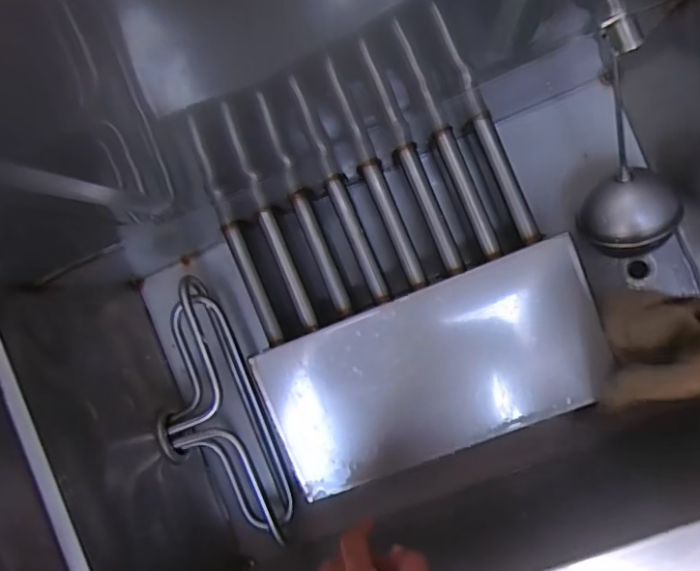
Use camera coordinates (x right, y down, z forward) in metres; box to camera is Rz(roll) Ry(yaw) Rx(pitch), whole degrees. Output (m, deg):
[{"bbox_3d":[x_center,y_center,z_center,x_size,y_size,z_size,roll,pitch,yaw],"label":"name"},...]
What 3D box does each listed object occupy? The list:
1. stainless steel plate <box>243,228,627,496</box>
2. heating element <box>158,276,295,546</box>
[{"bbox_3d":[0.082,0.088,0.562,0.333,0.021,0.164,-22,89,7],"label":"stainless steel plate"},{"bbox_3d":[-0.156,0.149,0.630,0.109,0.051,0.305,-23,89,7],"label":"heating element"}]

